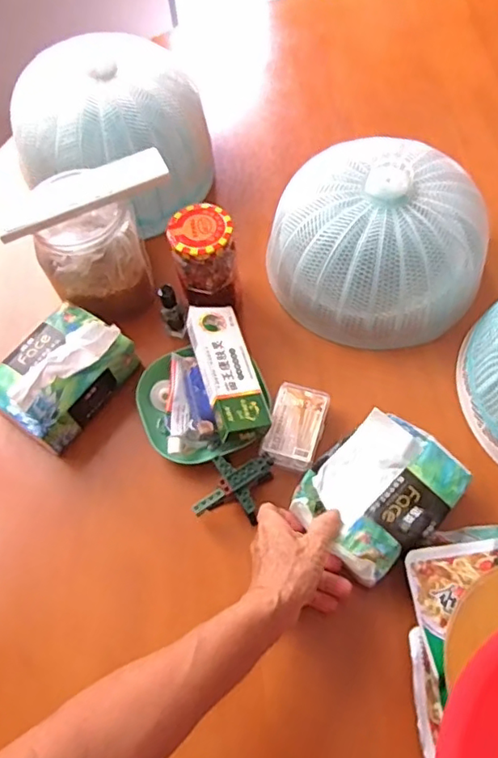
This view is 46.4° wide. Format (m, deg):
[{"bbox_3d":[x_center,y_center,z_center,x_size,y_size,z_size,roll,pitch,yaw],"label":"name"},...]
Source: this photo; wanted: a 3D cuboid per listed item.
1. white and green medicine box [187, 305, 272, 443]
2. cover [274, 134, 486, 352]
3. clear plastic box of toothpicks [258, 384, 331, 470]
[{"bbox_3d":[-0.023,-0.010,0.584,0.053,0.037,0.150,-17,68,-3],"label":"white and green medicine box"},{"bbox_3d":[0.138,-0.150,0.639,0.233,0.113,0.214,37,73,19],"label":"cover"},{"bbox_3d":[0.048,0.050,0.585,0.052,0.031,0.083,14,63,11],"label":"clear plastic box of toothpicks"}]

